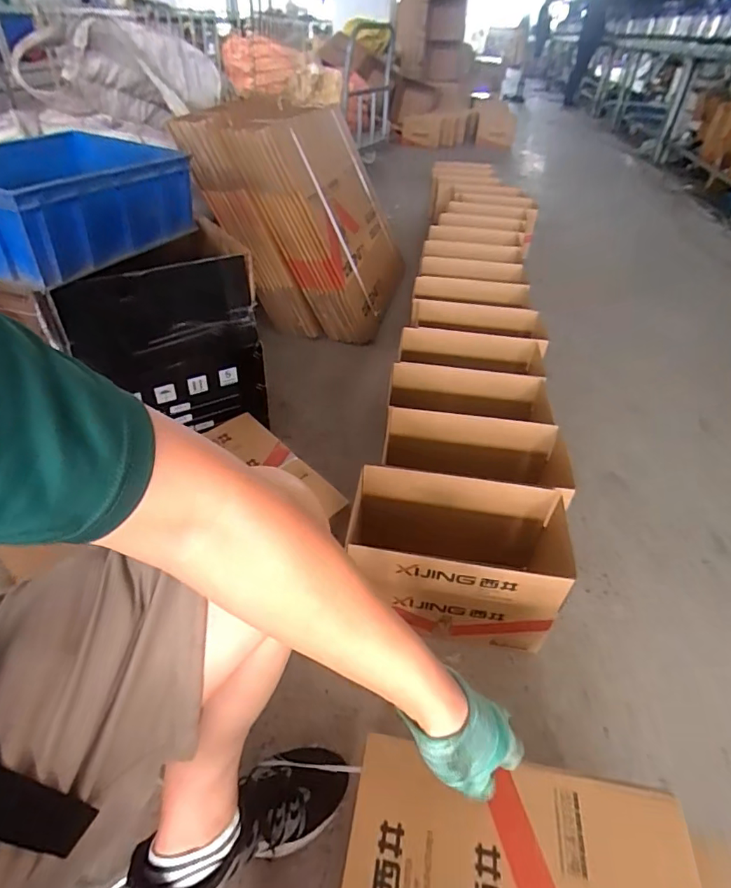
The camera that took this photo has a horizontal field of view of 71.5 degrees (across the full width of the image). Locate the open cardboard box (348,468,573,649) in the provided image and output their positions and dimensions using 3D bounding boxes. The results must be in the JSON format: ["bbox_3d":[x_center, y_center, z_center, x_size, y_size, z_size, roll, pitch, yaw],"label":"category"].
[{"bbox_3d":[0.158,0.206,0.887,0.373,0.222,0.189,8,40,7],"label":"open cardboard box"}]

